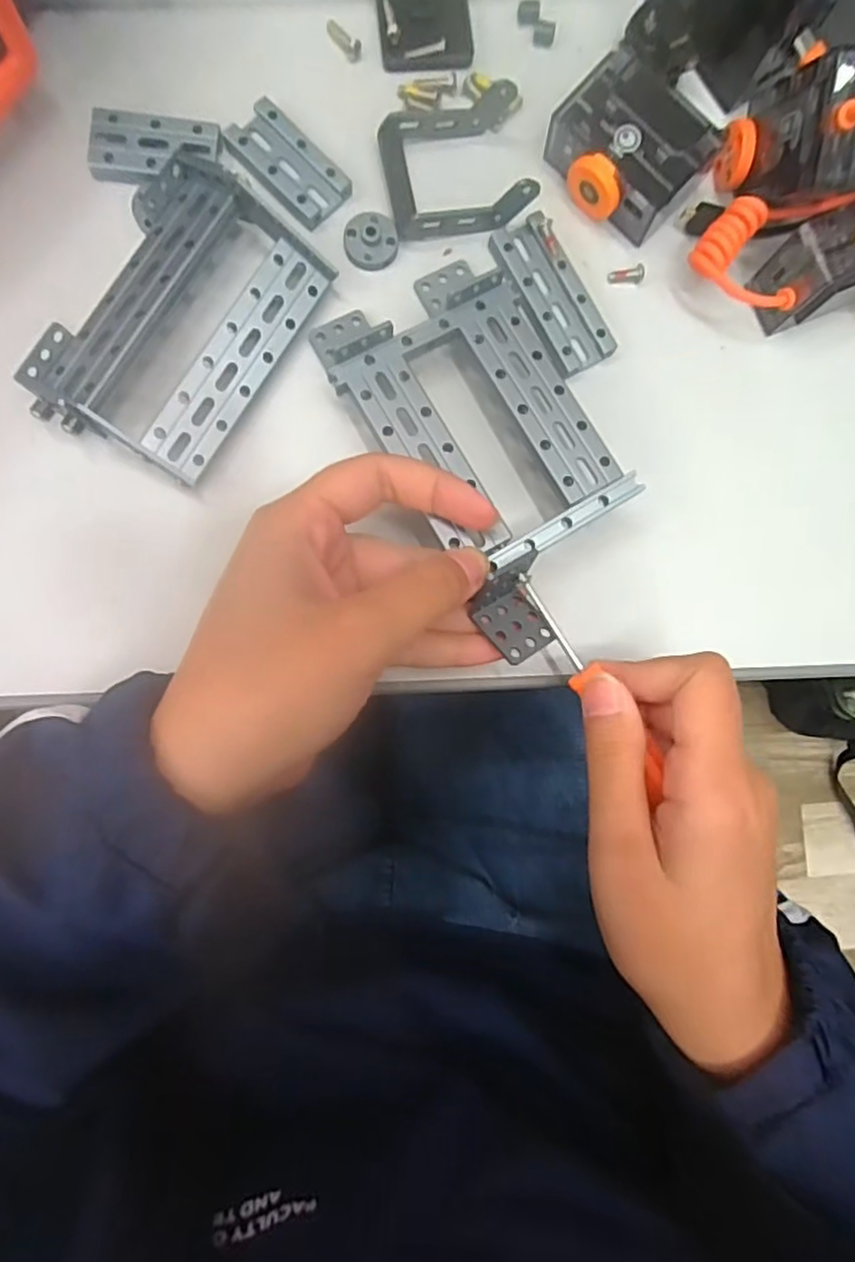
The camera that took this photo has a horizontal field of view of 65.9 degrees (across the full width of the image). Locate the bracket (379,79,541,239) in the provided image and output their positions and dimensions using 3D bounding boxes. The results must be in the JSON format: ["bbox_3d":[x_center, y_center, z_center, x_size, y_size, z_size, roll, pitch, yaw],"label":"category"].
[{"bbox_3d":[0.011,-0.186,0.262,0.055,0.018,0.048,-11,87,-5],"label":"bracket"}]

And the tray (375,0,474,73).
[{"bbox_3d":[-0.001,-0.252,0.270,0.037,0.004,0.043,-6,86,-5],"label":"tray"}]

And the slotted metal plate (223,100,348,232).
[{"bbox_3d":[-0.056,-0.185,0.264,0.027,0.013,0.048,-43,90,-6],"label":"slotted metal plate"}]

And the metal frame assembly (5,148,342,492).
[{"bbox_3d":[-0.091,-0.114,0.245,0.068,0.037,0.107,31,84,-2],"label":"metal frame assembly"}]

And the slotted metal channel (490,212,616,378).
[{"bbox_3d":[0.050,-0.135,0.267,0.026,0.010,0.063,-30,89,-6],"label":"slotted metal channel"}]

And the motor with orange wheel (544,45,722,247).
[{"bbox_3d":[0.079,-0.191,0.263,0.054,0.025,0.048,45,84,0],"label":"motor with orange wheel"}]

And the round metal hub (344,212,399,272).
[{"bbox_3d":[-0.022,-0.156,0.263,0.021,0.005,0.021,0,86,-5],"label":"round metal hub"}]

